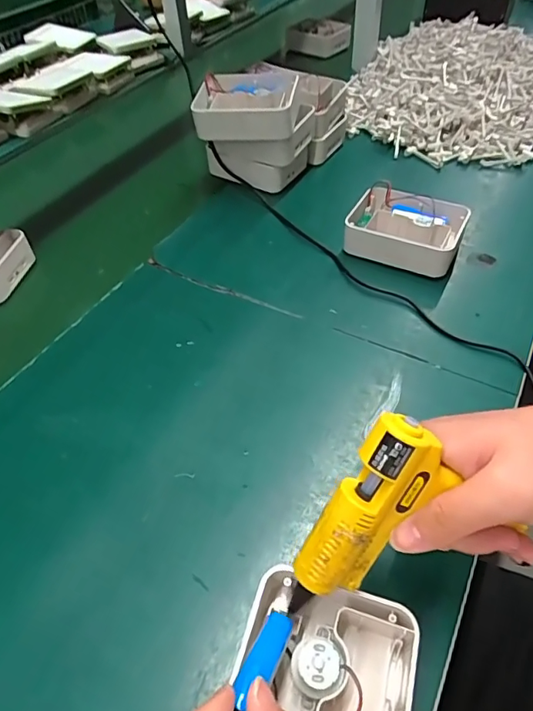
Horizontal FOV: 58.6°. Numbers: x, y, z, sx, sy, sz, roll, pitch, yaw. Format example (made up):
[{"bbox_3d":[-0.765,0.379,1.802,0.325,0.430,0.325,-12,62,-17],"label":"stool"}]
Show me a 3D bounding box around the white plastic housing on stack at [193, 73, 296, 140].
[{"bbox_3d":[-0.027,-0.325,0.619,0.129,0.047,0.098,6,49,8],"label":"white plastic housing on stack"}]

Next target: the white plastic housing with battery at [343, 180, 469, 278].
[{"bbox_3d":[0.167,-0.152,0.572,0.127,0.049,0.102,22,54,19],"label":"white plastic housing with battery"}]

